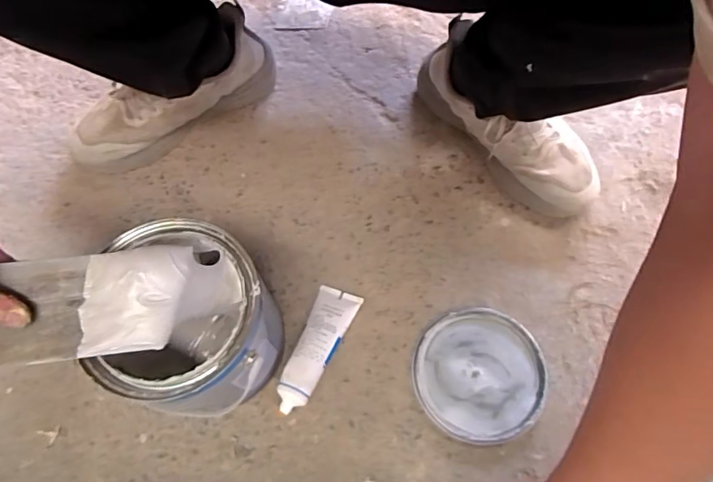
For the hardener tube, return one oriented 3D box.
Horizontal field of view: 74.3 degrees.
[{"bbox_3d":[-0.043,0.118,0.520,0.048,0.030,0.144,20,68,9],"label":"hardener tube"}]

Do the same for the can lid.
[{"bbox_3d":[0.134,0.146,0.521,0.137,0.016,0.140,0,66,1],"label":"can lid"}]

